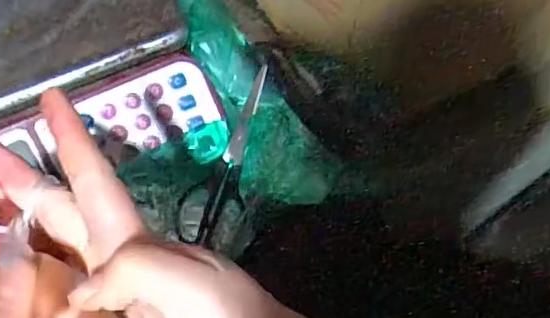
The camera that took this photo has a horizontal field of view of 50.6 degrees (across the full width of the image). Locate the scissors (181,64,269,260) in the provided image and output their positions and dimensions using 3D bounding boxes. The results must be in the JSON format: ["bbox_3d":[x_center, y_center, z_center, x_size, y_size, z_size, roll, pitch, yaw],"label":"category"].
[{"bbox_3d":[-0.028,-0.002,0.465,0.054,0.004,0.153,24,72,-13],"label":"scissors"}]

